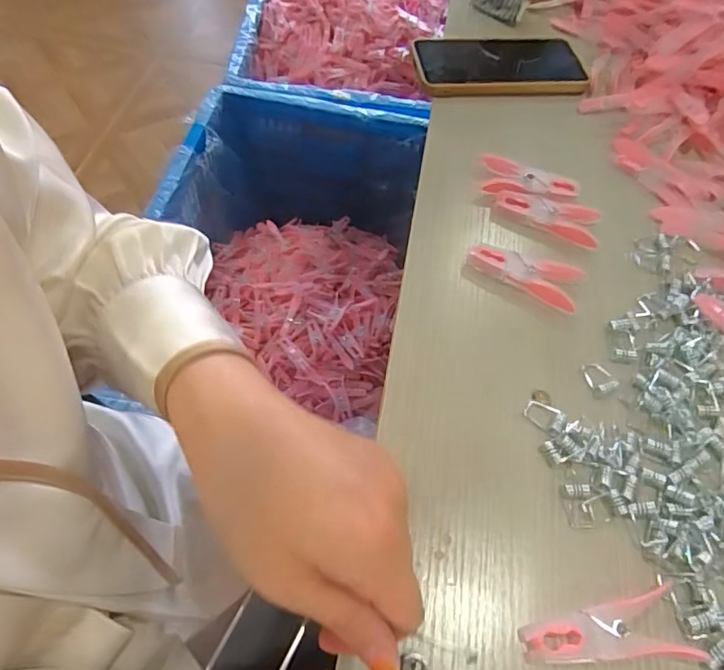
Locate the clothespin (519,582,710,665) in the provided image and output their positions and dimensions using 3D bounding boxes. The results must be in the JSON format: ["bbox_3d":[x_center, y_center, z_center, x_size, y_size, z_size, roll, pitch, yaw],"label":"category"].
[{"bbox_3d":[0.116,0.145,0.249,0.078,0.016,0.030,-8,60,-10],"label":"clothespin"}]

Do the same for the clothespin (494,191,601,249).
[{"bbox_3d":[0.139,-0.089,0.395,0.076,0.011,0.031,17,59,6],"label":"clothespin"}]

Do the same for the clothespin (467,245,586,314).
[{"bbox_3d":[0.112,-0.046,0.359,0.076,0.013,0.039,23,60,9],"label":"clothespin"}]

